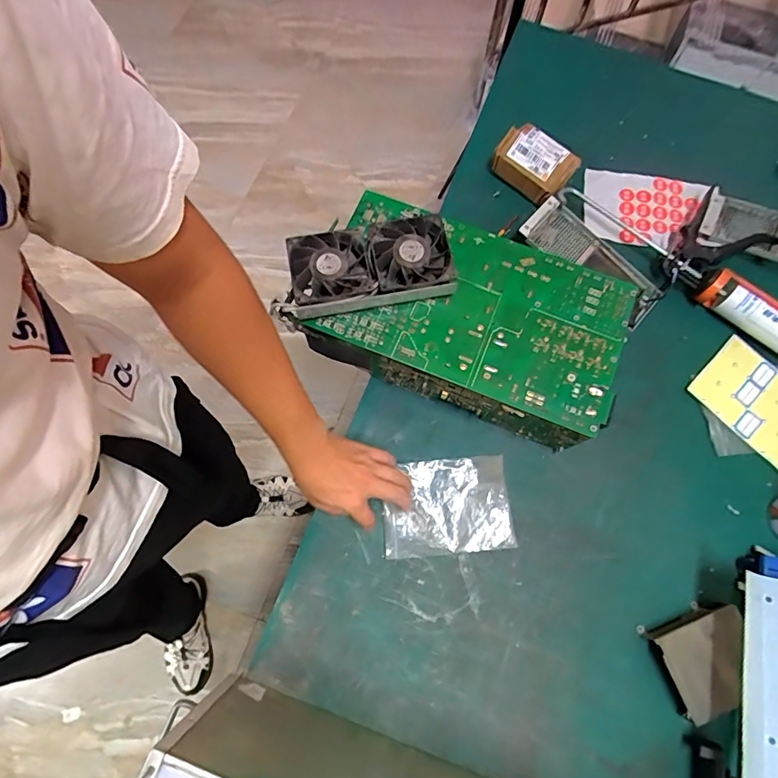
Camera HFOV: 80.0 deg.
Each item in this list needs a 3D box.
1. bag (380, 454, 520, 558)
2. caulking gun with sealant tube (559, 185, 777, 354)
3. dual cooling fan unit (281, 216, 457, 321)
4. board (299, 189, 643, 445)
[{"bbox_3d":[0.077,0.155,0.617,0.170,0.019,0.118,-6,70,-1],"label":"bag"},{"bbox_3d":[0.517,-0.200,0.716,0.504,0.064,0.191,39,76,9],"label":"caulking gun with sealant tube"},{"bbox_3d":[-0.033,-0.149,0.565,0.214,0.039,0.102,-11,74,-5],"label":"dual cooling fan unit"},{"bbox_3d":[0.104,-0.090,0.630,0.376,0.118,0.210,22,74,4],"label":"board"}]

